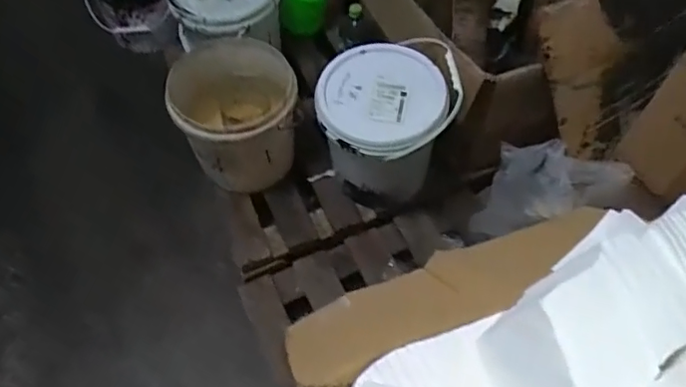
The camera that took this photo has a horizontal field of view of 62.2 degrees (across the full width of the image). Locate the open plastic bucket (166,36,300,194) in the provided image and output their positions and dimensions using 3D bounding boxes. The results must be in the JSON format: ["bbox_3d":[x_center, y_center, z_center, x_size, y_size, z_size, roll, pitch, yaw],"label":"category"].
[{"bbox_3d":[-0.234,-0.179,1.288,0.271,0.219,0.267,0,57,1],"label":"open plastic bucket"}]

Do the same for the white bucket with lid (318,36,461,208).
[{"bbox_3d":[0.095,-0.151,1.241,0.266,0.309,0.255,0,57,1],"label":"white bucket with lid"}]

